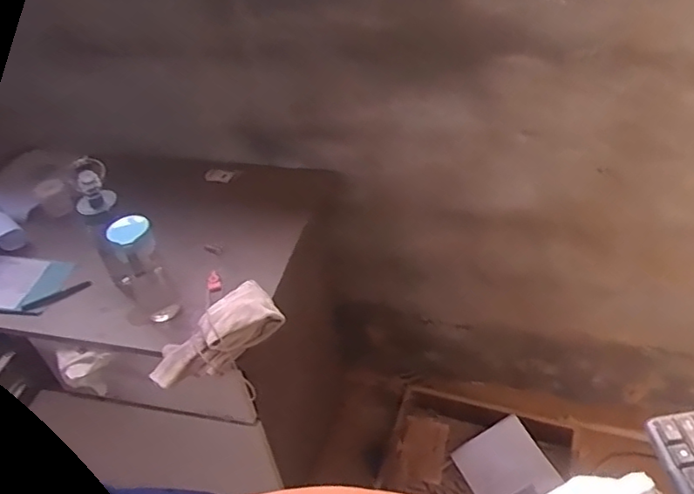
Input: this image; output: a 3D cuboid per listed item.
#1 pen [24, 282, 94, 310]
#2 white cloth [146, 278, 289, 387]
[{"bbox_3d":[-0.551,0.093,1.131,0.123,0.012,0.017,-24,44,-17],"label":"pen"},{"bbox_3d":[-0.222,0.158,1.001,0.231,0.085,0.092,-35,47,-8],"label":"white cloth"}]

